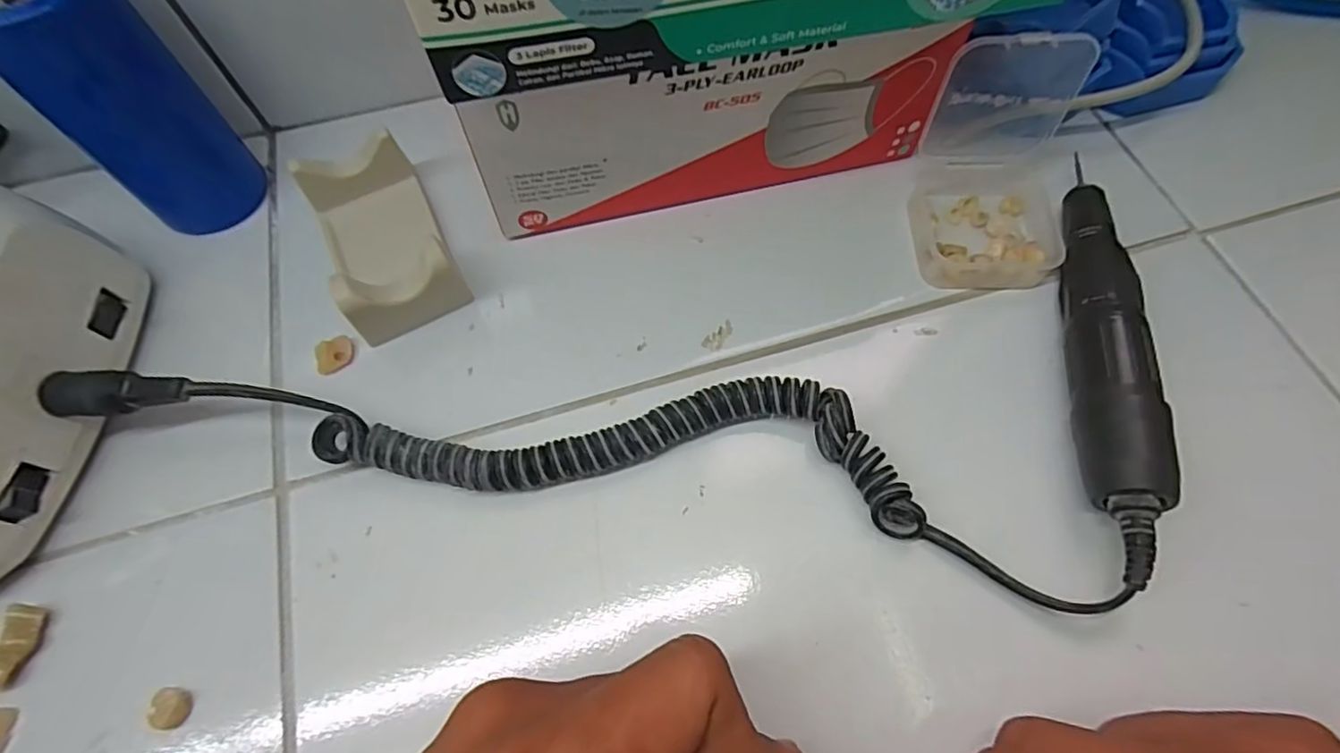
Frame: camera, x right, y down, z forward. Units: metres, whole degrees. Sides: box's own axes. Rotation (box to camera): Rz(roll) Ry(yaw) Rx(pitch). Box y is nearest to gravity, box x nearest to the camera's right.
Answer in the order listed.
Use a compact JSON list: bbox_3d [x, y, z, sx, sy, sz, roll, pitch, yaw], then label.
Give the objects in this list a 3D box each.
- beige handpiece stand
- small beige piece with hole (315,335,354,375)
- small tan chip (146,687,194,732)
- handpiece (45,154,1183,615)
[{"bbox_3d":[-0.122,-0.058,0.258,0.046,0.033,0.081,-26,66,-12],"label":"beige handpiece stand"},{"bbox_3d":[-0.138,-0.009,0.249,0.016,0.007,0.012,-31,67,-14],"label":"small beige piece with hole"},{"bbox_3d":[-0.160,0.106,0.194,0.010,0.009,0.012,-4,64,-1],"label":"small tan chip"},{"bbox_3d":[-0.006,-0.032,0.245,0.377,0.033,0.177,10,64,5],"label":"handpiece"}]

